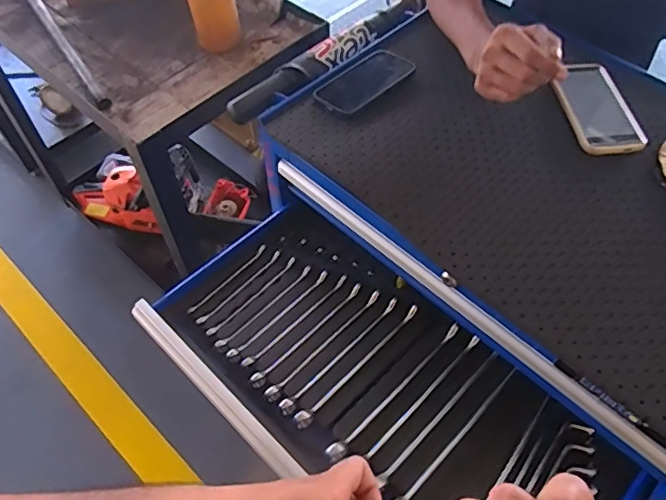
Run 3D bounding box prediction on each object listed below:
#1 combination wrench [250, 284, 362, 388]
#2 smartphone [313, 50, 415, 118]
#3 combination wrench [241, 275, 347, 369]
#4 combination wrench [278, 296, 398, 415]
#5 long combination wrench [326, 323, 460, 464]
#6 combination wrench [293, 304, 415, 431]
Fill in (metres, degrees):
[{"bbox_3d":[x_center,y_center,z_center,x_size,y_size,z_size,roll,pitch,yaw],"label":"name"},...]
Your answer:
[{"bbox_3d":[-0.034,0.112,0.759,0.018,0.008,0.201,37,63,23],"label":"combination wrench"},{"bbox_3d":[0.043,-0.241,0.801,0.083,0.011,0.152,37,63,23],"label":"smartphone"},{"bbox_3d":[-0.049,0.097,0.770,0.191,0.005,0.013,-39,64,-23],"label":"combination wrench"},{"bbox_3d":[0.012,0.136,0.739,0.018,0.011,0.215,39,64,24],"label":"combination wrench"},{"bbox_3d":[0.081,0.176,0.707,0.238,0.017,0.020,-39,64,-23],"label":"long combination wrench"},{"bbox_3d":[0.036,0.150,0.731,0.223,0.015,0.017,-39,64,-23],"label":"combination wrench"}]

